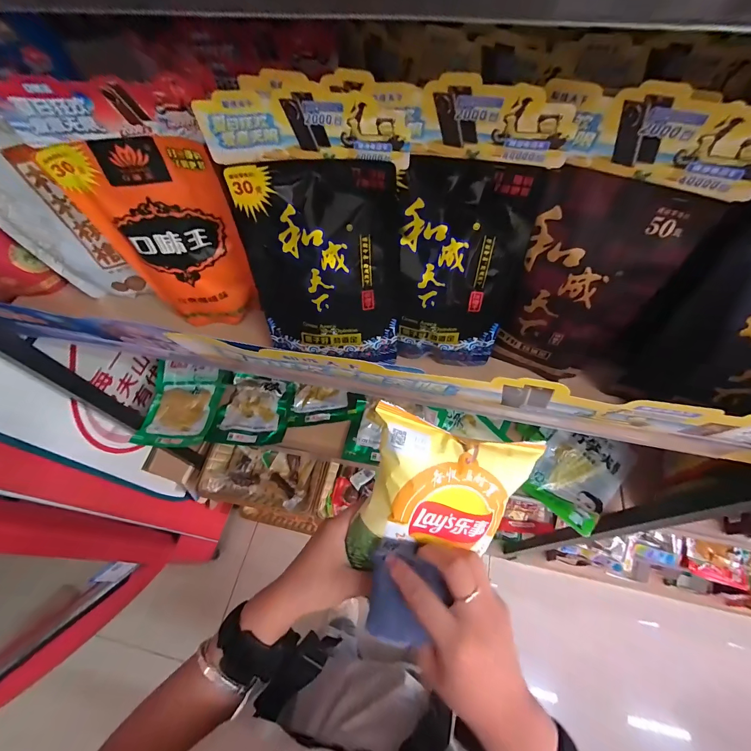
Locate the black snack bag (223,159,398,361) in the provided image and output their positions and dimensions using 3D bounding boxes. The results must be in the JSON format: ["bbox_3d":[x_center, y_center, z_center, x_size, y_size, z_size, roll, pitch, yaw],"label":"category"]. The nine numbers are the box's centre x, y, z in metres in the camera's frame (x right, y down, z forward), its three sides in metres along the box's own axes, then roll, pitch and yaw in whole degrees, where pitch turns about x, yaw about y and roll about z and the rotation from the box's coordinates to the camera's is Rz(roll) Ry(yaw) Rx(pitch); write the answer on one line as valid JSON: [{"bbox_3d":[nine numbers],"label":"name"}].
[{"bbox_3d":[-0.050,-0.098,0.343,0.138,0.189,0.019,1,38,4],"label":"black snack bag"}]

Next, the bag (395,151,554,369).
[{"bbox_3d":[0.078,-0.089,0.335,0.111,0.202,0.040,7,40,1],"label":"bag"}]

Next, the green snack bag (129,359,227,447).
[{"bbox_3d":[-0.415,0.062,0.756,0.149,0.037,0.186,4,61,4],"label":"green snack bag"}]

